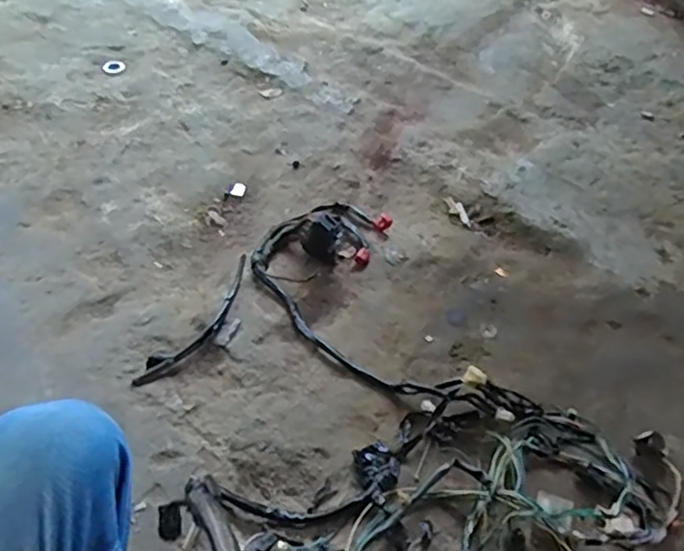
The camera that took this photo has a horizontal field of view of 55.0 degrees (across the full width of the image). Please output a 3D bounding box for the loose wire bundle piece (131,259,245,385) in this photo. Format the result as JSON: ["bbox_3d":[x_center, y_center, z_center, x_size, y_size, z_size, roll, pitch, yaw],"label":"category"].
[{"bbox_3d":[-0.208,0.070,0.994,0.050,0.008,0.274,25,52,17],"label":"loose wire bundle piece"}]

